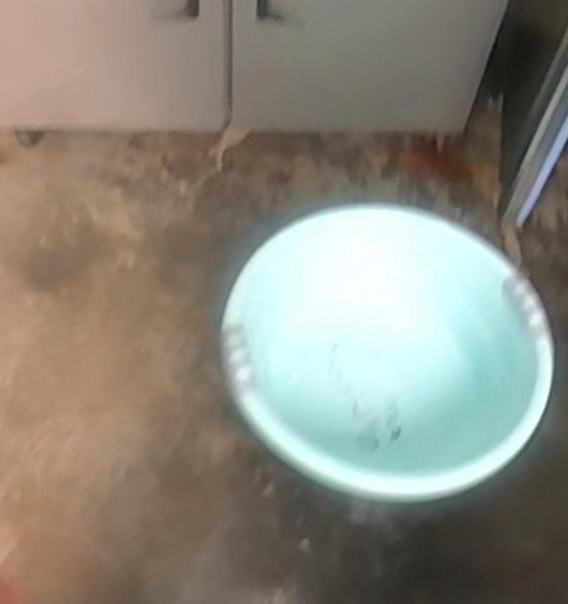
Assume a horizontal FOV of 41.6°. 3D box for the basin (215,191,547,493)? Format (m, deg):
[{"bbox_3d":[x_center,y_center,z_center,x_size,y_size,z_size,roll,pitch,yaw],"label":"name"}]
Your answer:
[{"bbox_3d":[0.189,0.094,1.520,0.596,0.246,0.547,2,57,-4],"label":"basin"}]

